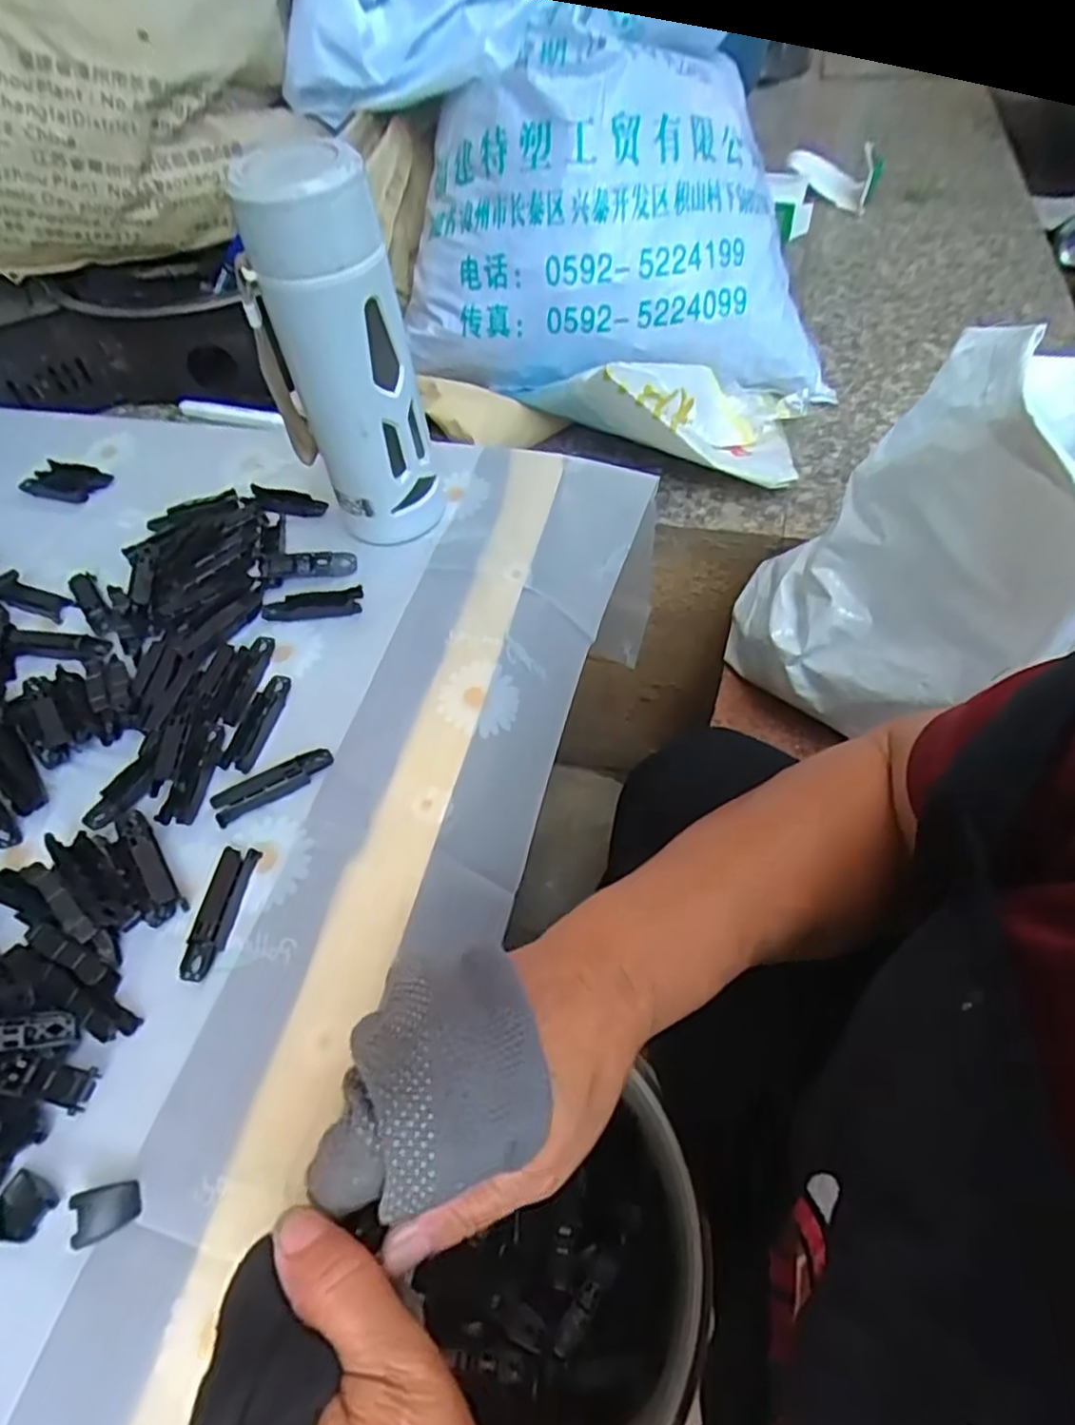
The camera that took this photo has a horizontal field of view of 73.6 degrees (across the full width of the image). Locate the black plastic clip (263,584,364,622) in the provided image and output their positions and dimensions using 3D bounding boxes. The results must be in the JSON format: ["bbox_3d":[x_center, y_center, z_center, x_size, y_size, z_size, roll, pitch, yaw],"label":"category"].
[{"bbox_3d":[-0.144,-0.070,0.460,0.064,0.007,0.018,-6,55,1],"label":"black plastic clip"}]

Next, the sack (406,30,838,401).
[{"bbox_3d":[0.070,-0.445,0.664,0.383,0.235,0.156,3,51,7],"label":"sack"}]

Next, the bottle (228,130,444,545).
[{"bbox_3d":[-0.110,-0.198,0.424,0.072,0.206,0.058,-19,56,-8],"label":"bottle"}]

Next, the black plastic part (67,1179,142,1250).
[{"bbox_3d":[-0.169,0.194,0.281,0.021,0.011,0.019,-19,56,-8],"label":"black plastic part"}]

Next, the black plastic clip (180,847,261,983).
[{"bbox_3d":[-0.154,0.096,0.348,0.018,0.006,0.063,4,56,8],"label":"black plastic clip"}]

